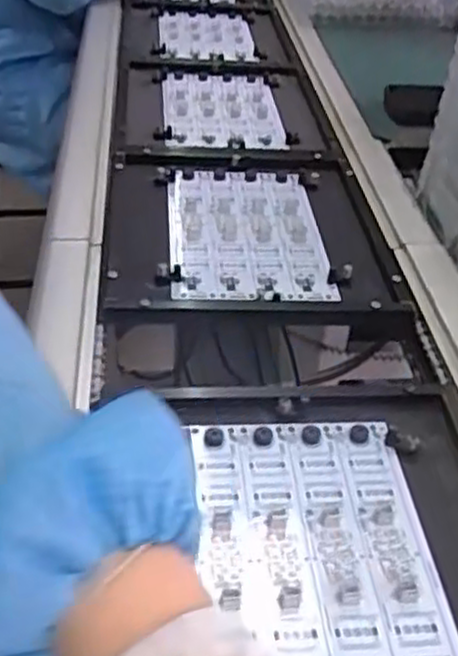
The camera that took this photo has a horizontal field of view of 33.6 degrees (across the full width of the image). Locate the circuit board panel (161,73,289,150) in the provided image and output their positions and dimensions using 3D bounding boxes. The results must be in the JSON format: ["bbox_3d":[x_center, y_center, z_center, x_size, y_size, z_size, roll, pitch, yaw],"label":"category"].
[{"bbox_3d":[-0.010,-0.258,0.894,0.133,0.010,0.223,-1,38,-6],"label":"circuit board panel"}]

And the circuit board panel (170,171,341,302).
[{"bbox_3d":[0.015,-0.088,0.672,0.130,0.011,0.211,0,38,-5],"label":"circuit board panel"}]

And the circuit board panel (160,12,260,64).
[{"bbox_3d":[-0.035,-0.429,1.119,0.135,0.009,0.220,-1,38,-6],"label":"circuit board panel"}]

